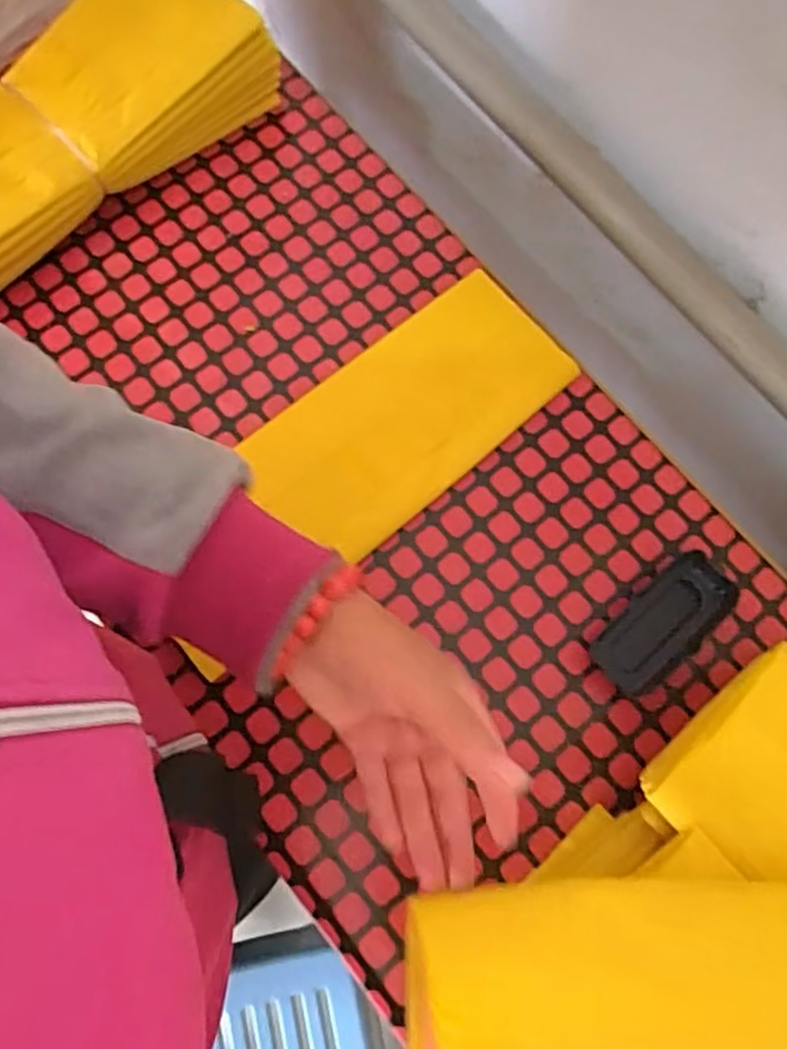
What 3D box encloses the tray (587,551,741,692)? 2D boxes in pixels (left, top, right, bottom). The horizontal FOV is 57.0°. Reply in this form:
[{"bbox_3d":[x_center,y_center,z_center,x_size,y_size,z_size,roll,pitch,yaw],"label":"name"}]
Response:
[{"bbox_3d":[0.194,0.073,0.520,0.111,0.021,0.051,-41,80,-12],"label":"tray"}]

